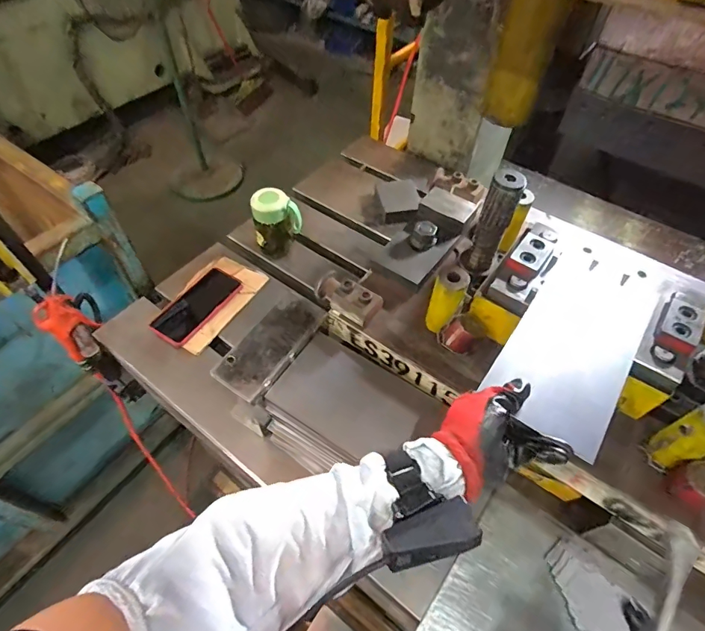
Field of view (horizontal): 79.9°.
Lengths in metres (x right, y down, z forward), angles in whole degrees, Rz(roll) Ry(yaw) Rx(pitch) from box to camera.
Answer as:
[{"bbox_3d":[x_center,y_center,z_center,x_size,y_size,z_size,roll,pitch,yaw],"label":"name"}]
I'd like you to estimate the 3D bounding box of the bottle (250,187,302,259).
[{"bbox_3d":[-0.140,-0.176,0.797,0.081,0.121,0.058,1,53,-1],"label":"bottle"}]

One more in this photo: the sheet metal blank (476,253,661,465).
[{"bbox_3d":[0.252,0.028,0.477,0.121,0.008,0.248,31,58,20],"label":"sheet metal blank"}]

